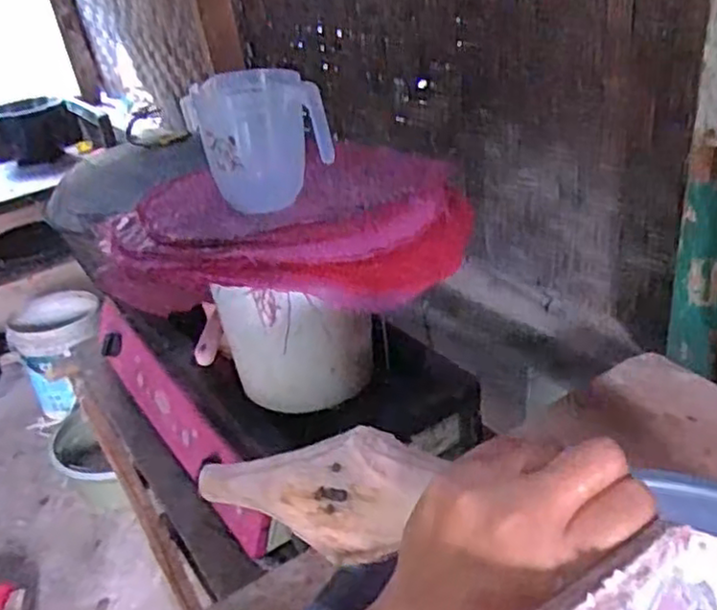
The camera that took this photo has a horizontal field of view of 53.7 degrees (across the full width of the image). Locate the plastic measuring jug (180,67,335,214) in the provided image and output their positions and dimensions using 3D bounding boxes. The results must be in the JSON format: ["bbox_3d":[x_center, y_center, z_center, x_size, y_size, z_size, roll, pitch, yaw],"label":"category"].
[{"bbox_3d":[-0.111,-0.190,0.844,0.149,0.144,0.114,-10,29,-3],"label":"plastic measuring jug"}]

